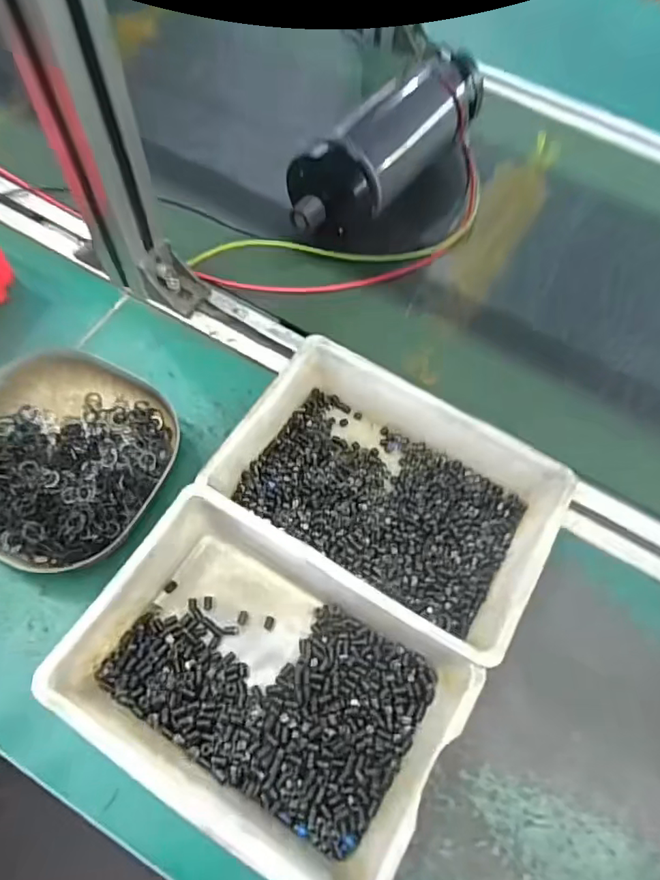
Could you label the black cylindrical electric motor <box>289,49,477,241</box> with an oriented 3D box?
[{"bbox_3d":[0.048,-0.259,0.491,0.072,0.097,0.228,37,67,14],"label":"black cylindrical electric motor"}]

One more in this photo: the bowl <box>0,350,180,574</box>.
[{"bbox_3d":[-0.189,0.010,0.373,0.144,0.031,0.141,2,63,-3],"label":"bowl"}]

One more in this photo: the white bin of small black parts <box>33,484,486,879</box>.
[{"bbox_3d":[-0.035,0.135,0.310,0.201,0.056,0.147,31,65,11],"label":"white bin of small black parts"}]

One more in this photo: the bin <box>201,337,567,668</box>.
[{"bbox_3d":[0.040,0.033,0.360,0.205,0.049,0.138,31,65,11],"label":"bin"}]

